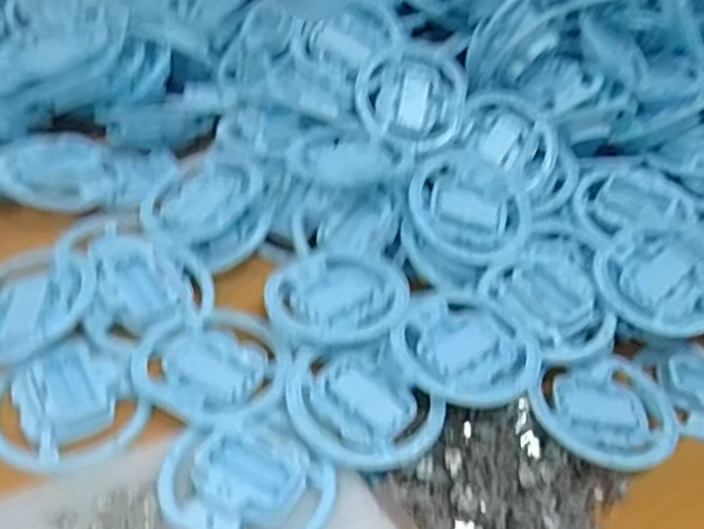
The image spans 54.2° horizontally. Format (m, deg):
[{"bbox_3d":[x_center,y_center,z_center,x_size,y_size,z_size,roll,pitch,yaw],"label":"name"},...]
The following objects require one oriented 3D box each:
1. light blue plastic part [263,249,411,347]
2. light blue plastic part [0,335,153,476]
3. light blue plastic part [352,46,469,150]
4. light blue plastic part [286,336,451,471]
[{"bbox_3d":[-0.012,0.023,0.525,0.105,0.017,0.096,2,47,-3],"label":"light blue plastic part"},{"bbox_3d":[-0.186,0.090,0.441,0.088,0.017,0.093,2,47,-3],"label":"light blue plastic part"},{"bbox_3d":[0.056,-0.156,0.641,0.103,0.017,0.105,1,78,-7],"label":"light blue plastic part"},{"bbox_3d":[0.005,0.093,0.462,0.088,0.014,0.097,-21,49,-31],"label":"light blue plastic part"}]

